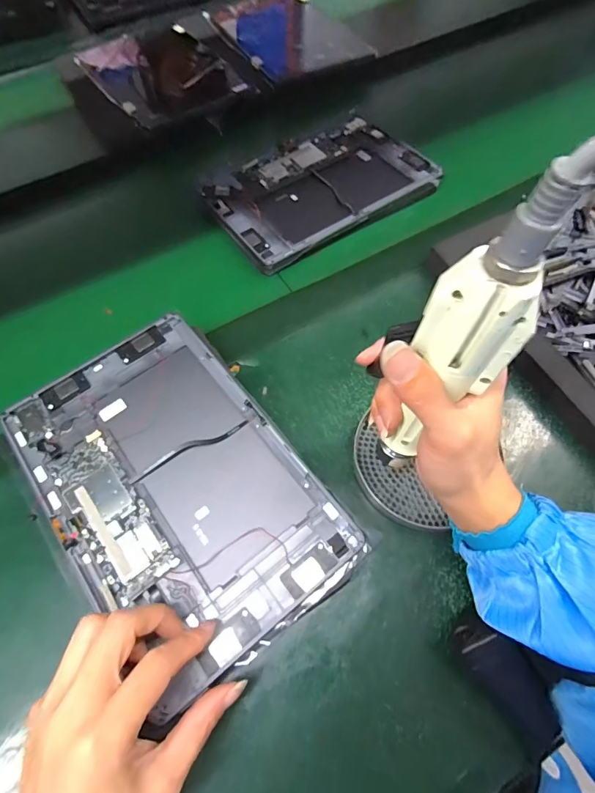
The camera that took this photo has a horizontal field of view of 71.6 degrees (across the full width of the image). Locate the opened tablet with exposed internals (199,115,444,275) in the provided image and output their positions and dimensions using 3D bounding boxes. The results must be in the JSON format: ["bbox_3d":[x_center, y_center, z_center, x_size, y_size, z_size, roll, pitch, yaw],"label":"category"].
[{"bbox_3d":[0.028,-0.251,0.489,0.264,0.010,0.166,-31,68,-14],"label":"opened tablet with exposed internals"}]

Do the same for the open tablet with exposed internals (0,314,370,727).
[{"bbox_3d":[-0.089,0.060,0.309,0.174,0.009,0.256,-37,69,-16],"label":"open tablet with exposed internals"}]

